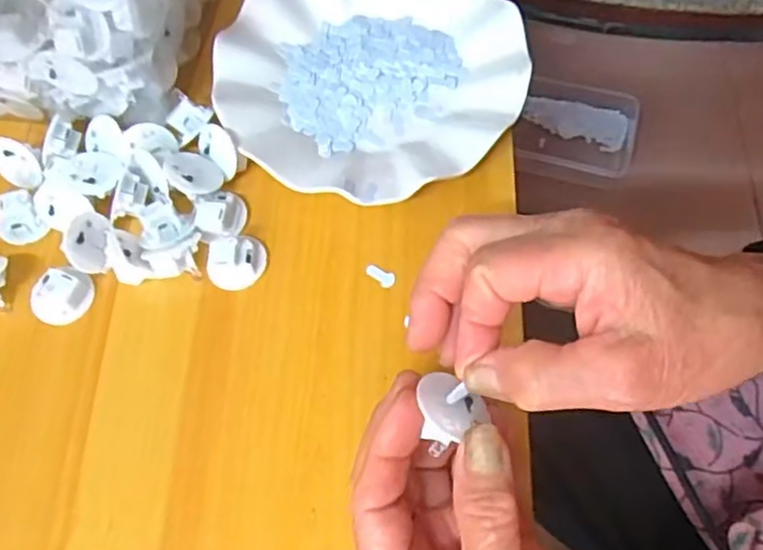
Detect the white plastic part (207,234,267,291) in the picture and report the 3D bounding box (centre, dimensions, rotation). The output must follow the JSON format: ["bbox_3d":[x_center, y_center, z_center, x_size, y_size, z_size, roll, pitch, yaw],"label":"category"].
[{"bbox_3d":[-0.078,-0.008,0.361,0.031,0.016,0.026,-26,66,-8],"label":"white plastic part"}]

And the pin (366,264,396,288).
[{"bbox_3d":[0.000,-0.001,0.363,0.018,0.004,0.009,34,72,18],"label":"pin"}]

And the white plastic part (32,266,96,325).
[{"bbox_3d":[-0.172,0.011,0.362,0.027,0.014,0.029,-1,65,3],"label":"white plastic part"}]

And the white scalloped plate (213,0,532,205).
[{"bbox_3d":[-0.006,-0.124,0.405,0.177,0.021,0.176,-1,65,3],"label":"white scalloped plate"}]

